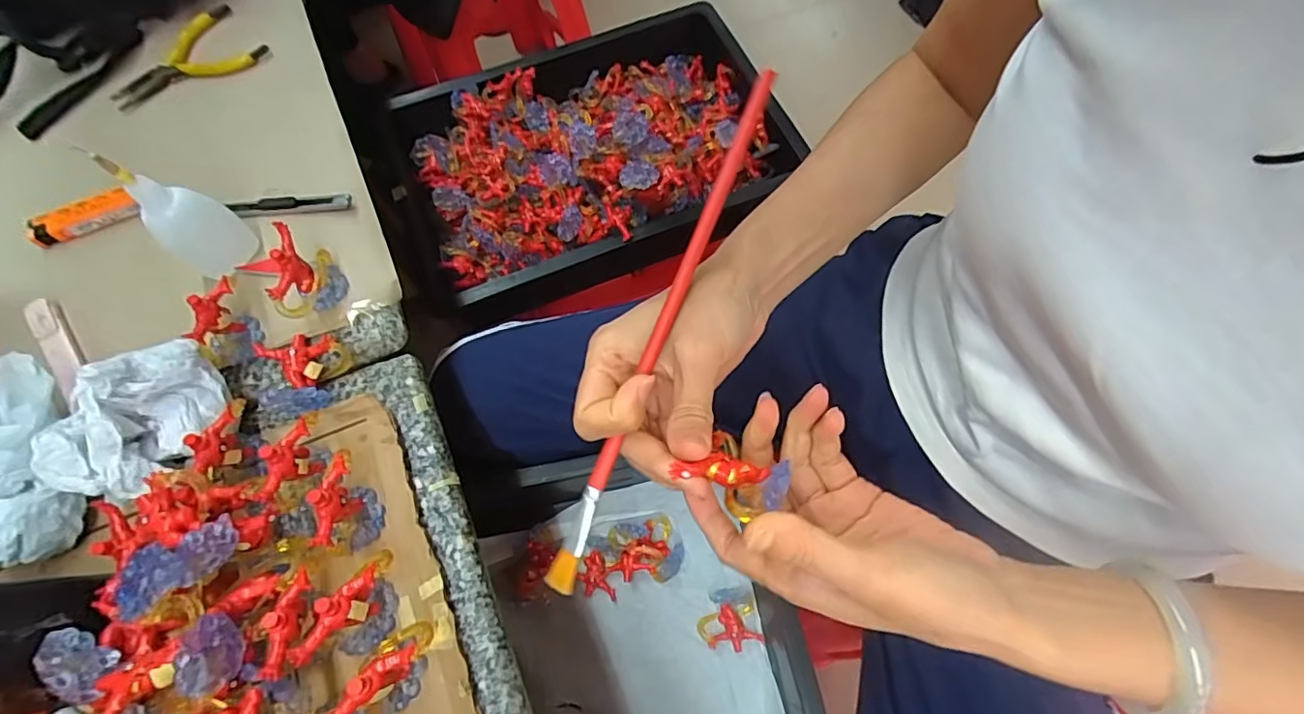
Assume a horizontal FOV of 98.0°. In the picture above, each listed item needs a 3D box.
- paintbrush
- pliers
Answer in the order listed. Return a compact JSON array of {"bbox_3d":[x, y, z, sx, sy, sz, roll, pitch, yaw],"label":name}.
[{"bbox_3d":[0.005,-0.012,0.266,0.011,0.005,0.260,22,89,12],"label":"paintbrush"},{"bbox_3d":[-0.412,-0.260,0.494,0.123,0.018,0.097,-41,71,-14],"label":"pliers"}]

